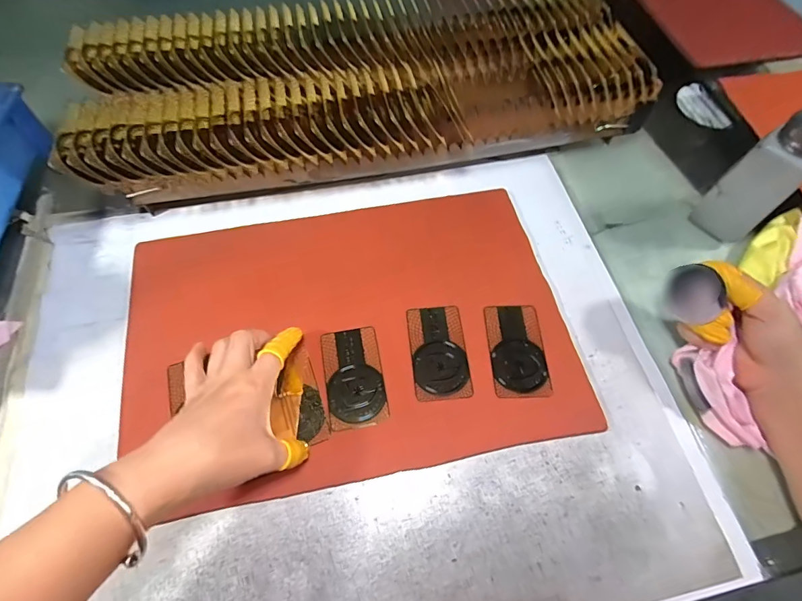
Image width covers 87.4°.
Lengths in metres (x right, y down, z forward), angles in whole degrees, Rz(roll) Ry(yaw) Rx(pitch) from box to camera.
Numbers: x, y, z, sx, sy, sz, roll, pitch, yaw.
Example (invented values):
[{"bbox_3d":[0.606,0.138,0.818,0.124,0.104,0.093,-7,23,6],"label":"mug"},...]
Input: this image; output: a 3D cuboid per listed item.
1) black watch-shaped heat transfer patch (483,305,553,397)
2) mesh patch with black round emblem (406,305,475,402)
[{"bbox_3d":[0.102,0.043,0.371,0.048,0.004,0.085,-1,62,-2],"label":"black watch-shaped heat transfer patch"},{"bbox_3d":[0.033,0.044,0.367,0.048,0.004,0.085,-5,62,-4],"label":"mesh patch with black round emblem"}]

